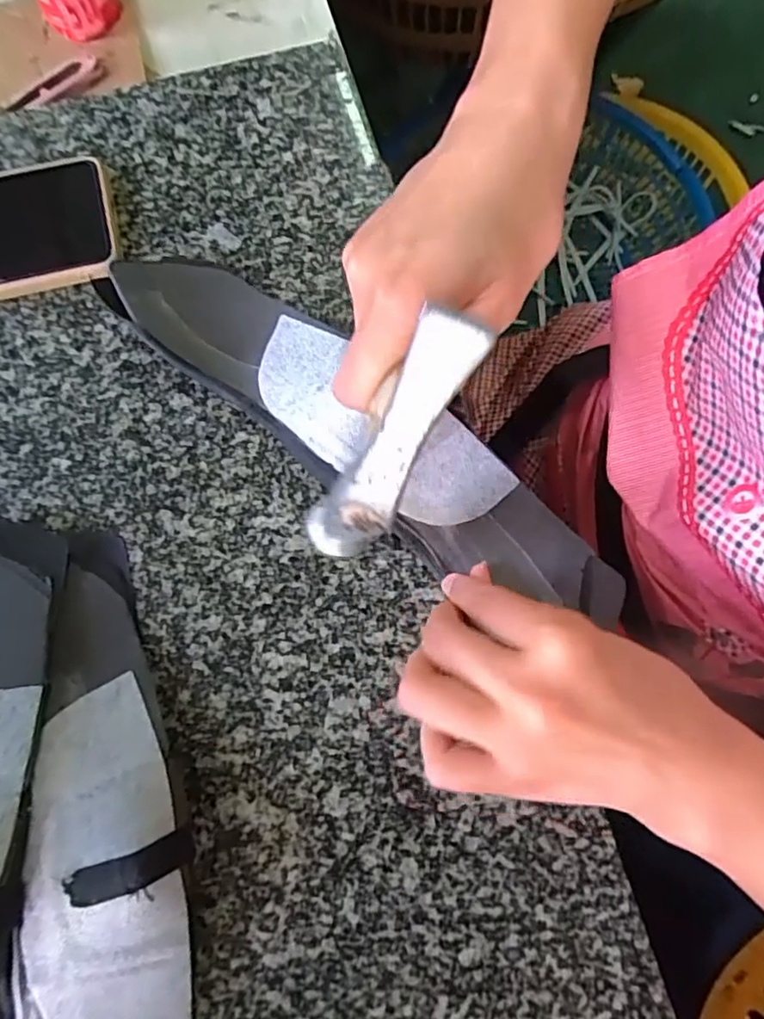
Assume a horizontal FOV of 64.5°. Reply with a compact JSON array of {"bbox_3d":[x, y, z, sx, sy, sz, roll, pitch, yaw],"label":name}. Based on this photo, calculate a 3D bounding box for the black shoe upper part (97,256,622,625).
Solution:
[{"bbox_3d":[-0.009,-0.044,0.318,0.307,0.026,0.067,35,80,6],"label":"black shoe upper part"}]

